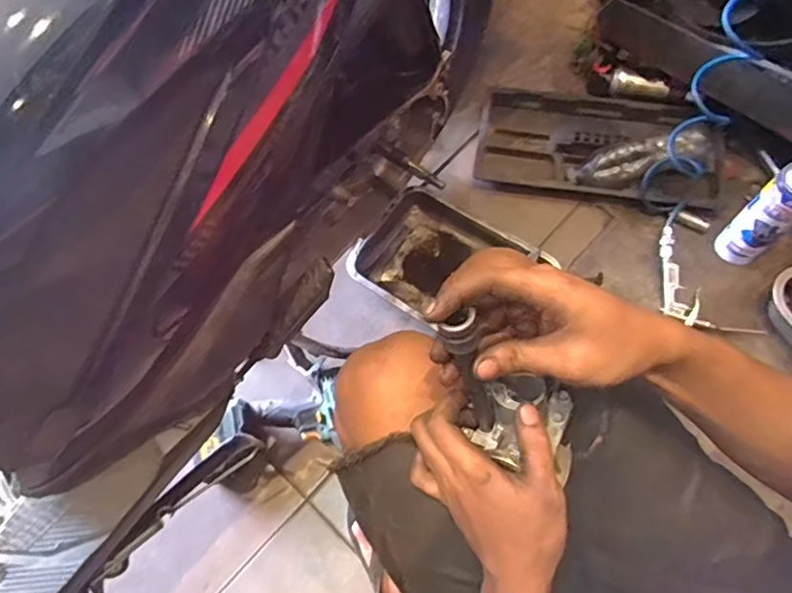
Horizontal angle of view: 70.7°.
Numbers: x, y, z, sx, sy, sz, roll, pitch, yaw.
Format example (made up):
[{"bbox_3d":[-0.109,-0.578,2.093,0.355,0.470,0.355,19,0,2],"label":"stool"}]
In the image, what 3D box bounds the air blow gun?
[{"bbox_3d":[0.491,-0.009,0.927,0.106,0.039,0.224,-29,83,-9],"label":"air blow gun"}]

